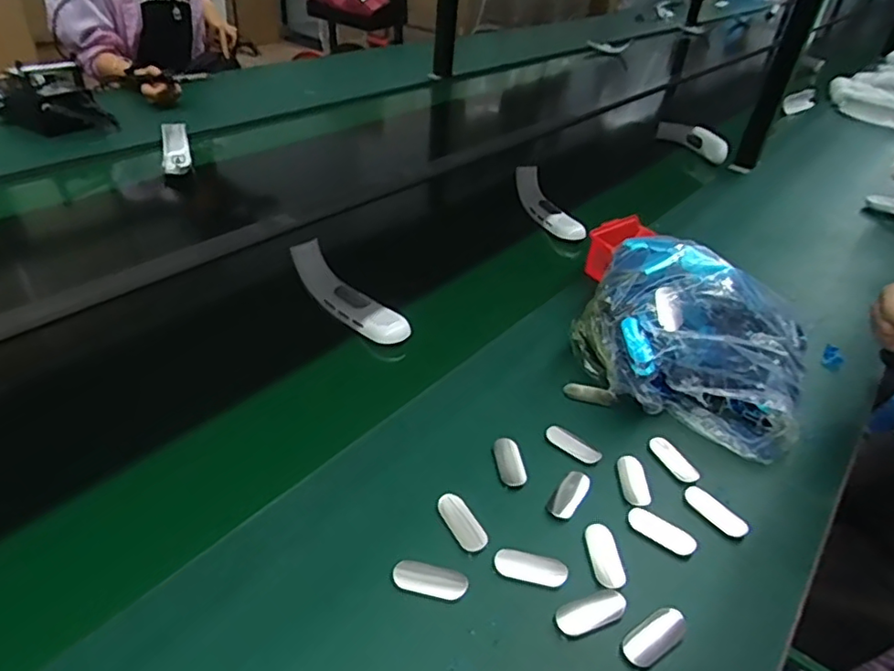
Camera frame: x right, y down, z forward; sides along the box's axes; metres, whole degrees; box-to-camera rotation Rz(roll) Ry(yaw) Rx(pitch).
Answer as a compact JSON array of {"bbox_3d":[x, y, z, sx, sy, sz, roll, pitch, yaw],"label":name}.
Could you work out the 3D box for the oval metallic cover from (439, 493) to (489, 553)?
[{"bbox_3d":[0.013,0.165,0.514,0.025,0.006,0.058,-20,45,-27],"label":"oval metallic cover"}]

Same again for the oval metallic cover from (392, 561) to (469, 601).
[{"bbox_3d":[-0.014,0.195,0.466,0.059,0.004,0.024,10,39,6],"label":"oval metallic cover"}]

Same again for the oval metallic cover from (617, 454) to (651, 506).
[{"bbox_3d":[0.180,0.140,0.563,0.024,0.005,0.057,4,39,-2],"label":"oval metallic cover"}]

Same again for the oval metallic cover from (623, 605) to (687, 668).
[{"bbox_3d":[0.159,0.228,0.443,0.058,0.008,0.026,-22,46,-29],"label":"oval metallic cover"}]

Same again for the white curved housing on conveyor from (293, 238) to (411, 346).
[{"bbox_3d":[-0.127,-0.056,0.754,0.049,0.048,0.200,-30,51,-35],"label":"white curved housing on conveyor"}]

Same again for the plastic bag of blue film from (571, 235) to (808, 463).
[{"bbox_3d":[0.292,-0.003,0.683,0.252,0.098,0.255,23,43,21],"label":"plastic bag of blue film"}]

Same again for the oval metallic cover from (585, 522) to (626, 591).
[{"bbox_3d":[0.134,0.185,0.493,0.026,0.004,0.058,2,39,-4],"label":"oval metallic cover"}]

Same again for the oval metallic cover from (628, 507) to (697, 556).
[{"bbox_3d":[0.191,0.173,0.520,0.059,0.004,0.025,26,44,24],"label":"oval metallic cover"}]

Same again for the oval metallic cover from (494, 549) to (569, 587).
[{"bbox_3d":[0.069,0.190,0.481,0.058,0.004,0.025,11,40,7],"label":"oval metallic cover"}]

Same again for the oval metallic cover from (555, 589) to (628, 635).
[{"bbox_3d":[0.113,0.215,0.454,0.059,0.004,0.025,-12,42,-20],"label":"oval metallic cover"}]

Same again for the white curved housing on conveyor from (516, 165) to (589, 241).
[{"bbox_3d":[0.178,-0.229,1.018,0.035,0.059,0.205,-11,41,-21],"label":"white curved housing on conveyor"}]

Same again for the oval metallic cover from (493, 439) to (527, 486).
[{"bbox_3d":[0.062,0.122,0.572,0.025,0.004,0.056,-2,40,-8],"label":"oval metallic cover"}]

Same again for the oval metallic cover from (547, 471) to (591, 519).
[{"bbox_3d":[0.114,0.147,0.542,0.026,0.006,0.056,27,44,25],"label":"oval metallic cover"}]

